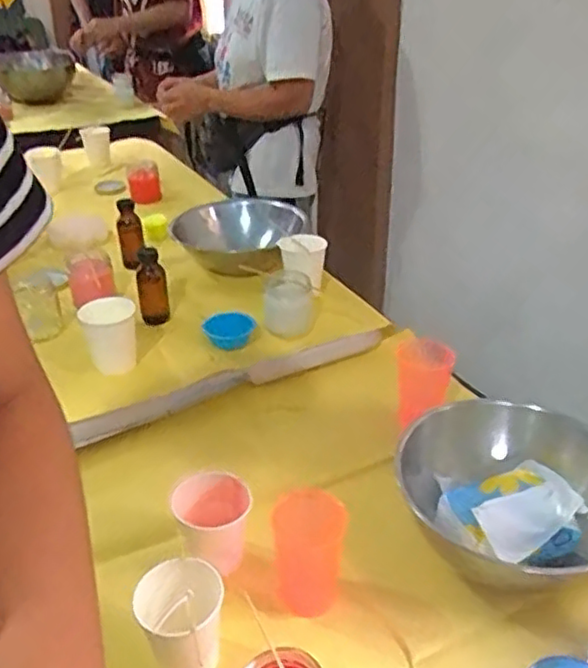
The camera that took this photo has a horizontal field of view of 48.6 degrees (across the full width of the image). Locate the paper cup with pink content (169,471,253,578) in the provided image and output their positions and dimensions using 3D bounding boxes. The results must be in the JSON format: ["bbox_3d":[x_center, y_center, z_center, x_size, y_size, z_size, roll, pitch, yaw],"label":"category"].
[{"bbox_3d":[-0.082,0.184,0.644,0.073,0.067,0.061,5,31,7],"label":"paper cup with pink content"}]

